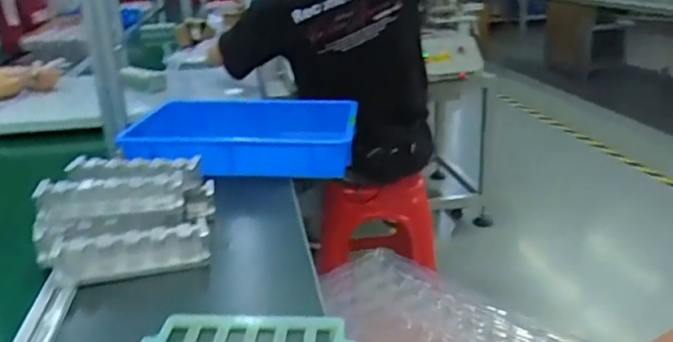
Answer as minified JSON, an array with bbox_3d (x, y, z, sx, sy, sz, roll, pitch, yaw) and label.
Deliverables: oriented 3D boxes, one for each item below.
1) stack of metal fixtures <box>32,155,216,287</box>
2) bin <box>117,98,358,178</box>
[{"bbox_3d":[-0.294,0.059,0.809,0.225,0.091,0.215,-5,22,-6],"label":"stack of metal fixtures"},{"bbox_3d":[-0.187,-0.076,1.172,0.435,0.087,0.305,-1,22,4],"label":"bin"}]

